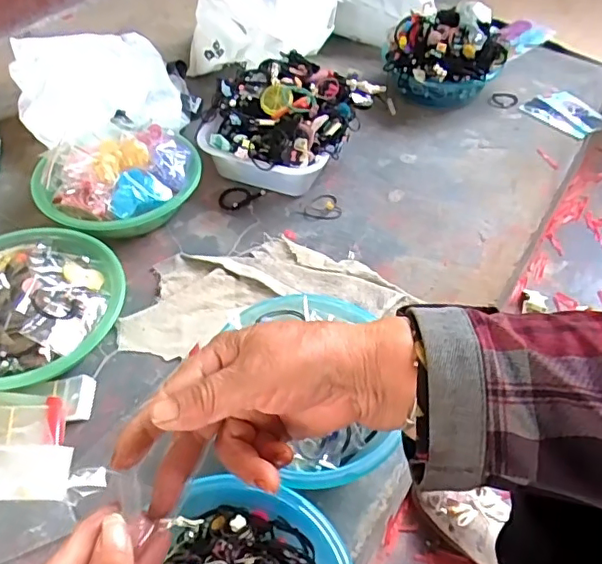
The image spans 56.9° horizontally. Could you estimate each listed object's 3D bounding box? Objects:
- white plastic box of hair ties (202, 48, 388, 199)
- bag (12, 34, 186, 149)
[{"bbox_3d":[-0.030,-0.262,0.917,0.225,0.135,0.242,23,52,18],"label":"white plastic box of hair ties"},{"bbox_3d":[-0.353,-0.332,0.981,0.264,0.132,0.245,-17,51,-15],"label":"bag"}]

